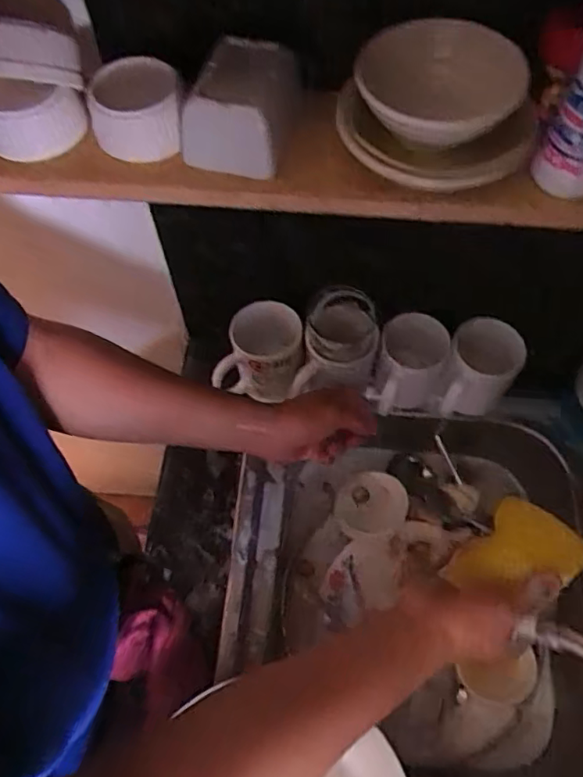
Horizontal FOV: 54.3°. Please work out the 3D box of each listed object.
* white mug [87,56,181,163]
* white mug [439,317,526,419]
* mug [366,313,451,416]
[{"bbox_3d":[-0.105,-0.187,0.385,0.058,0.042,0.058,-10,63,-4],"label":"white mug"},{"bbox_3d":[0.211,-0.024,0.638,0.070,0.098,0.074,0,63,1],"label":"white mug"},{"bbox_3d":[0.135,-0.024,0.658,0.078,0.105,0.072,-2,63,0],"label":"mug"}]

